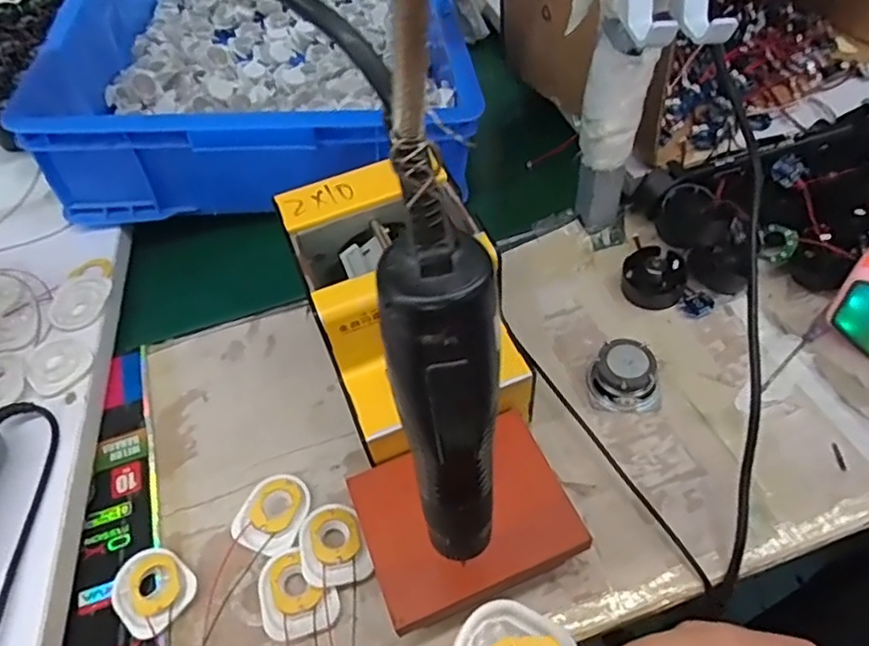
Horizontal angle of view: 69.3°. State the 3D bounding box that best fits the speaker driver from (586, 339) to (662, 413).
[{"bbox_3d":[0.148,0.042,0.495,0.050,0.031,0.052,-3,53,3],"label":"speaker driver"}]

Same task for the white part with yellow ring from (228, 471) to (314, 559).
[{"bbox_3d":[-0.121,0.140,0.464,0.053,0.008,0.057,14,55,16],"label":"white part with yellow ring"}]

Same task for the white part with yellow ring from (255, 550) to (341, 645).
[{"bbox_3d":[-0.093,0.181,0.421,0.048,0.009,0.059,-20,53,-9],"label":"white part with yellow ring"}]

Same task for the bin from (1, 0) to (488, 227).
[{"bbox_3d":[-0.197,-0.383,0.766,0.410,0.116,0.615,-9,52,-1],"label":"bin"}]

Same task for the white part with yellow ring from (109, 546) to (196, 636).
[{"bbox_3d":[-0.197,0.182,0.435,0.060,0.010,0.048,30,61,25],"label":"white part with yellow ring"}]

